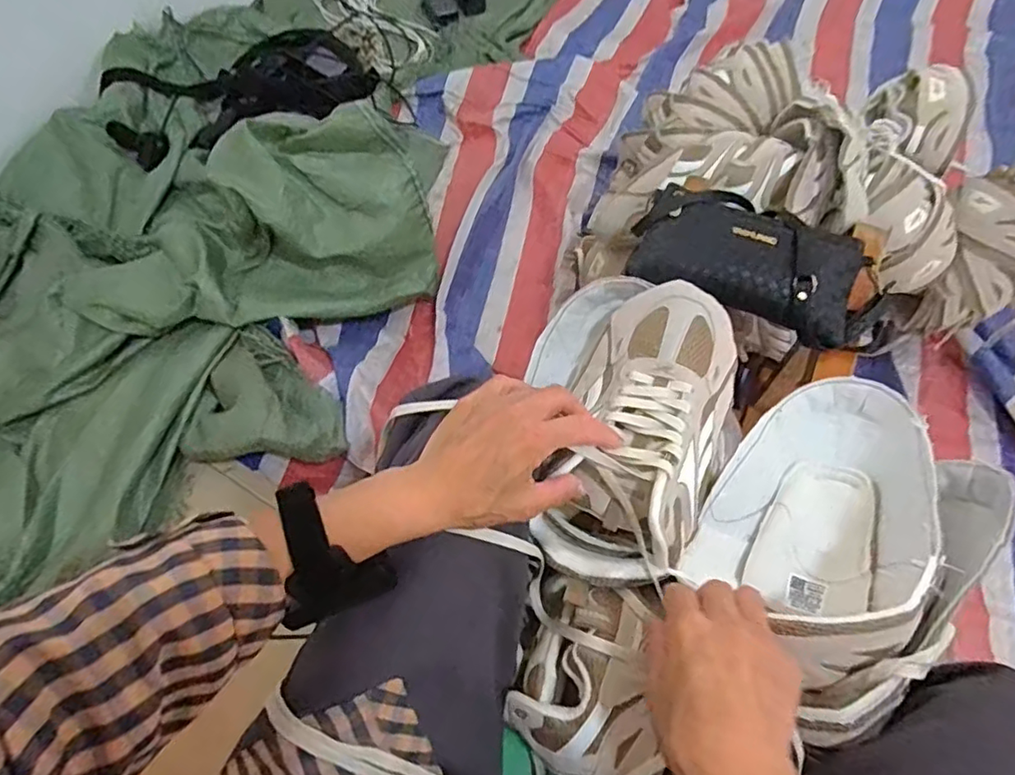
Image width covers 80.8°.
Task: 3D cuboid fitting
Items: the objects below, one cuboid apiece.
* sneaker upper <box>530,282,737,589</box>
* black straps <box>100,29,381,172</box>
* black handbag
[{"bbox_3d":[0.106,0.032,0.455,0.120,0.075,0.229,18,82,8],"label":"sneaker upper"},{"bbox_3d":[-0.513,-0.582,1.156,0.499,0.110,0.224,-28,66,-13],"label":"black straps"},{"bbox_3d":[0.253,-0.130,0.594,0.238,0.043,0.131,24,66,13],"label":"black handbag"}]

